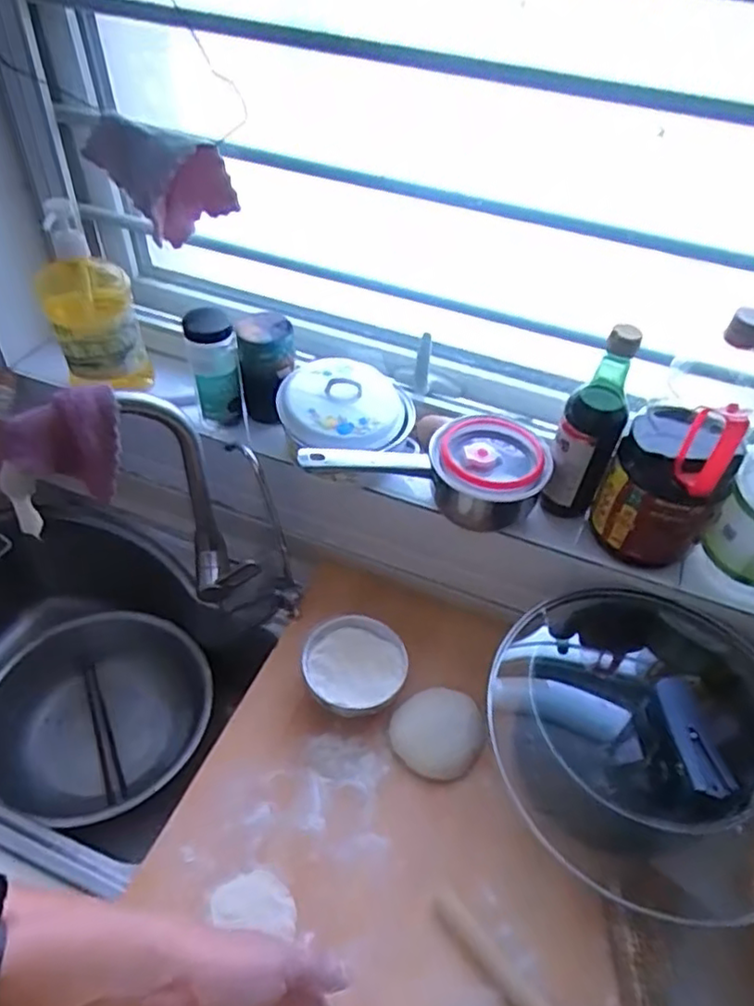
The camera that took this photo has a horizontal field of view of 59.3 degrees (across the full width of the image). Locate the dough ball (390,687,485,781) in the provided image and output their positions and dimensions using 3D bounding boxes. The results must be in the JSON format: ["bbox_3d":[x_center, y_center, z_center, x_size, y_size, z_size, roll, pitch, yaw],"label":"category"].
[{"bbox_3d":[0.069,0.258,0.751,0.098,0.039,0.092,2,46,-2],"label":"dough ball"}]

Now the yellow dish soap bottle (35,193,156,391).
[{"bbox_3d":[-0.372,-0.262,0.856,0.105,0.244,0.119,-19,50,-22],"label":"yellow dish soap bottle"}]

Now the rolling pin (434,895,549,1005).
[{"bbox_3d":[0.136,0.450,0.600,0.024,0.020,0.213,-33,56,-31],"label":"rolling pin"}]

